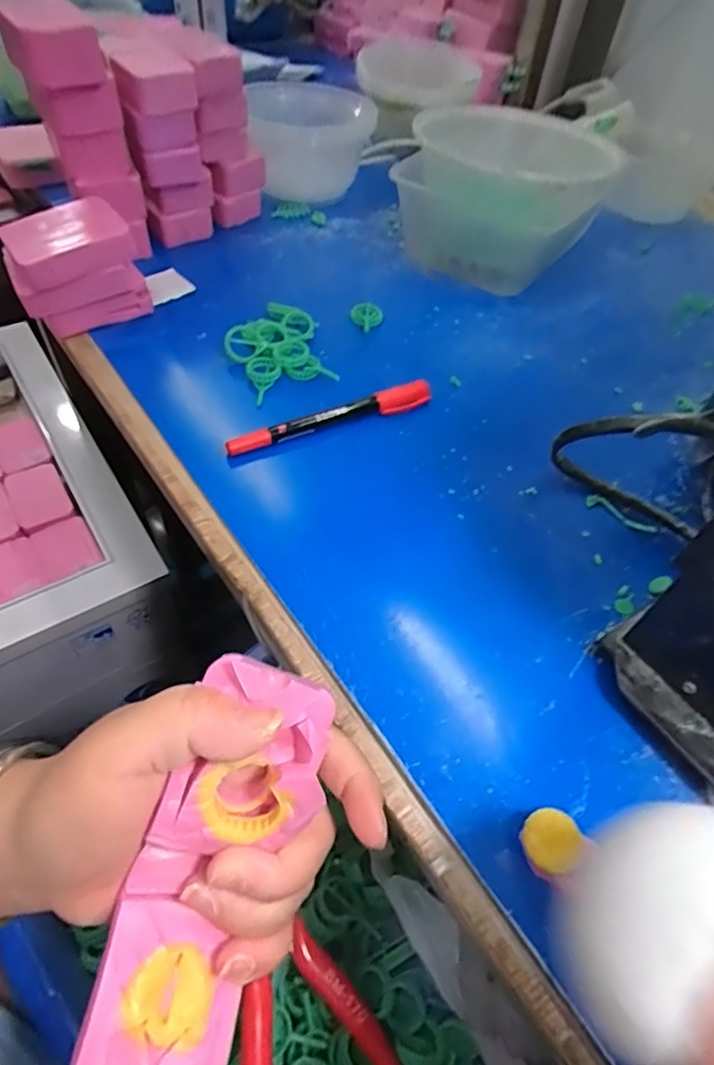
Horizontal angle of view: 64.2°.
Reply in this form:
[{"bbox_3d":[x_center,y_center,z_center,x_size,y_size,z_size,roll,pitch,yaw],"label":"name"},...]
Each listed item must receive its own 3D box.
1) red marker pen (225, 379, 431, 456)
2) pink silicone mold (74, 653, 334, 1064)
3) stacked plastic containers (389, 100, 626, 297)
[{"bbox_3d":[-0.013,-0.071,0.353,0.140,0.013,0.015,-21,56,-20],"label":"red marker pen"},{"bbox_3d":[-0.047,0.111,0.180,0.051,0.035,0.136,18,79,9],"label":"pink silicone mold"},{"bbox_3d":[0.125,-0.286,0.487,0.159,0.102,0.136,26,54,15],"label":"stacked plastic containers"}]

